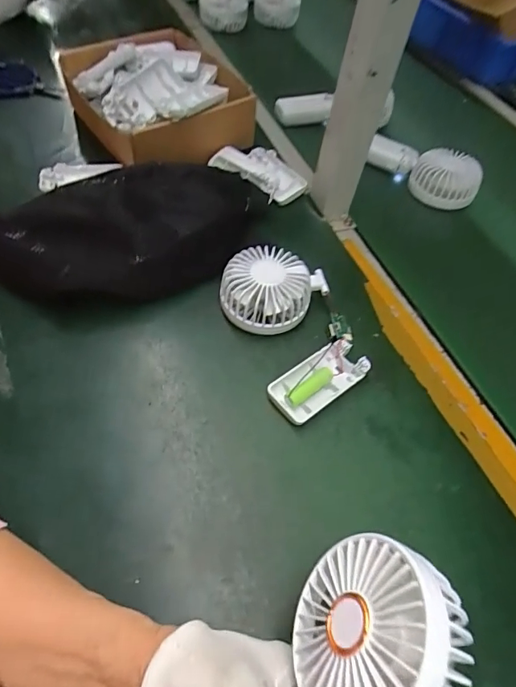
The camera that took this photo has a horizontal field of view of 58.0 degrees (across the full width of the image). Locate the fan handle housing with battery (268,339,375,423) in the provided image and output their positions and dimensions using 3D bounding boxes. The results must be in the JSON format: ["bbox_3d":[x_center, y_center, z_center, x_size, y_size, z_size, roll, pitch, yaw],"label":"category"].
[{"bbox_3d":[0.056,0.034,0.422,0.094,0.014,0.044,-32,63,-25],"label":"fan handle housing with battery"}]

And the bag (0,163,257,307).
[{"bbox_3d":[-0.138,-0.114,0.467,0.313,0.082,0.133,-12,56,-14],"label":"bag"}]

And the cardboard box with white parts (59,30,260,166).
[{"bbox_3d":[-0.130,-0.326,0.615,0.184,0.094,0.225,-26,61,-22],"label":"cardboard box with white parts"}]

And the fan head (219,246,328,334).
[{"bbox_3d":[0.013,-0.056,0.461,0.083,0.045,0.099,39,60,21],"label":"fan head"}]

